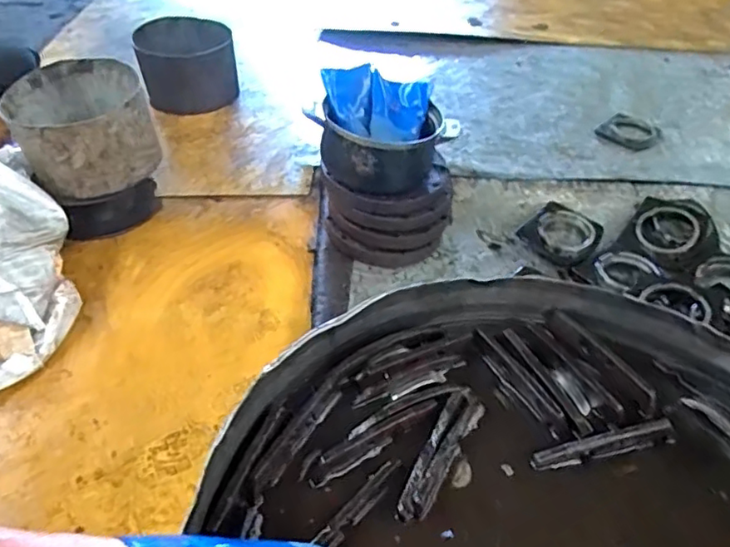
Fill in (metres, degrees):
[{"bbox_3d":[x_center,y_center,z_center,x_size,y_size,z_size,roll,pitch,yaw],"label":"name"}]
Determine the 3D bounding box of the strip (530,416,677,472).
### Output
[{"bbox_3d":[0.224,0.160,0.570,0.137,0.029,0.015,-8,44,-8],"label":"strip"}]

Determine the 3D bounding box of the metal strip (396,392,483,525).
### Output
[{"bbox_3d":[0.071,0.168,0.570,0.030,0.022,0.139,21,47,21],"label":"metal strip"}]

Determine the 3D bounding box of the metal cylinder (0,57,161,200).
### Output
[{"bbox_3d":[-0.607,-0.315,1.329,0.270,0.176,0.267,-21,47,-21],"label":"metal cylinder"}]

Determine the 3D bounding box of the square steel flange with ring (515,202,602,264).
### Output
[{"bbox_3d":[0.426,-0.090,1.310,0.152,0.032,0.148,31,51,29],"label":"square steel flange with ring"}]

